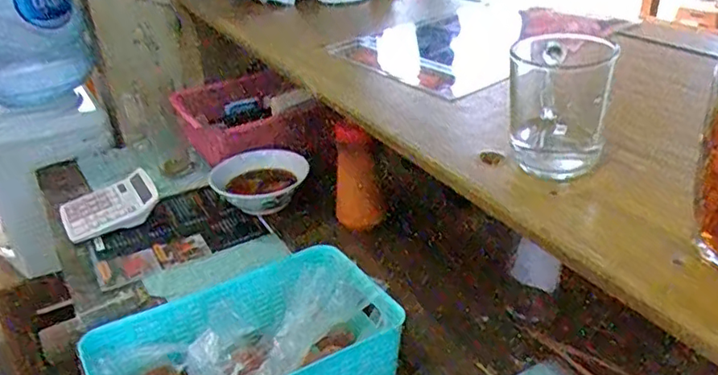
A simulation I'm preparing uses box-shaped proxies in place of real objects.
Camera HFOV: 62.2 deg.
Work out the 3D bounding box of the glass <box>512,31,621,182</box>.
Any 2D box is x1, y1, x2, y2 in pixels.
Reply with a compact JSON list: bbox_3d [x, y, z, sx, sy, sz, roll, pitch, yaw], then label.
[{"bbox_3d":[0.147,-0.060,0.442,0.069,0.089,0.068,8,32,19],"label":"glass"}]

